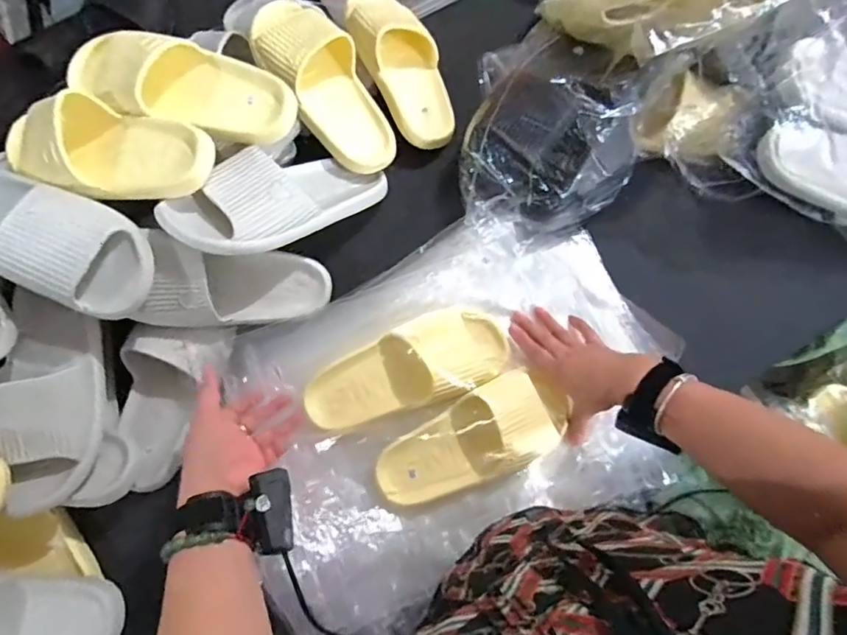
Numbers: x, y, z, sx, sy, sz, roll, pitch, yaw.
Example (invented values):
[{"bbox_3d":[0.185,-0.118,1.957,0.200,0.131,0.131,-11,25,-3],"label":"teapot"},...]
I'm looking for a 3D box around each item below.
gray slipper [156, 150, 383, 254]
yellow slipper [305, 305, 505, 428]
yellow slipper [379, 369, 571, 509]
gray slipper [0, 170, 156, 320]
[{"bbox_3d":[-0.163,-0.145,0.627,0.281,0.067,0.114,-25,73,-40],"label":"gray slipper"},{"bbox_3d":[-0.019,0.057,0.602,0.240,0.067,0.094,-21,76,-1],"label":"yellow slipper"},{"bbox_3d":[0.058,0.134,0.582,0.225,0.058,0.095,-26,76,-5],"label":"yellow slipper"},{"bbox_3d":[-0.411,-0.090,0.550,0.248,0.063,0.104,23,77,7],"label":"gray slipper"}]

